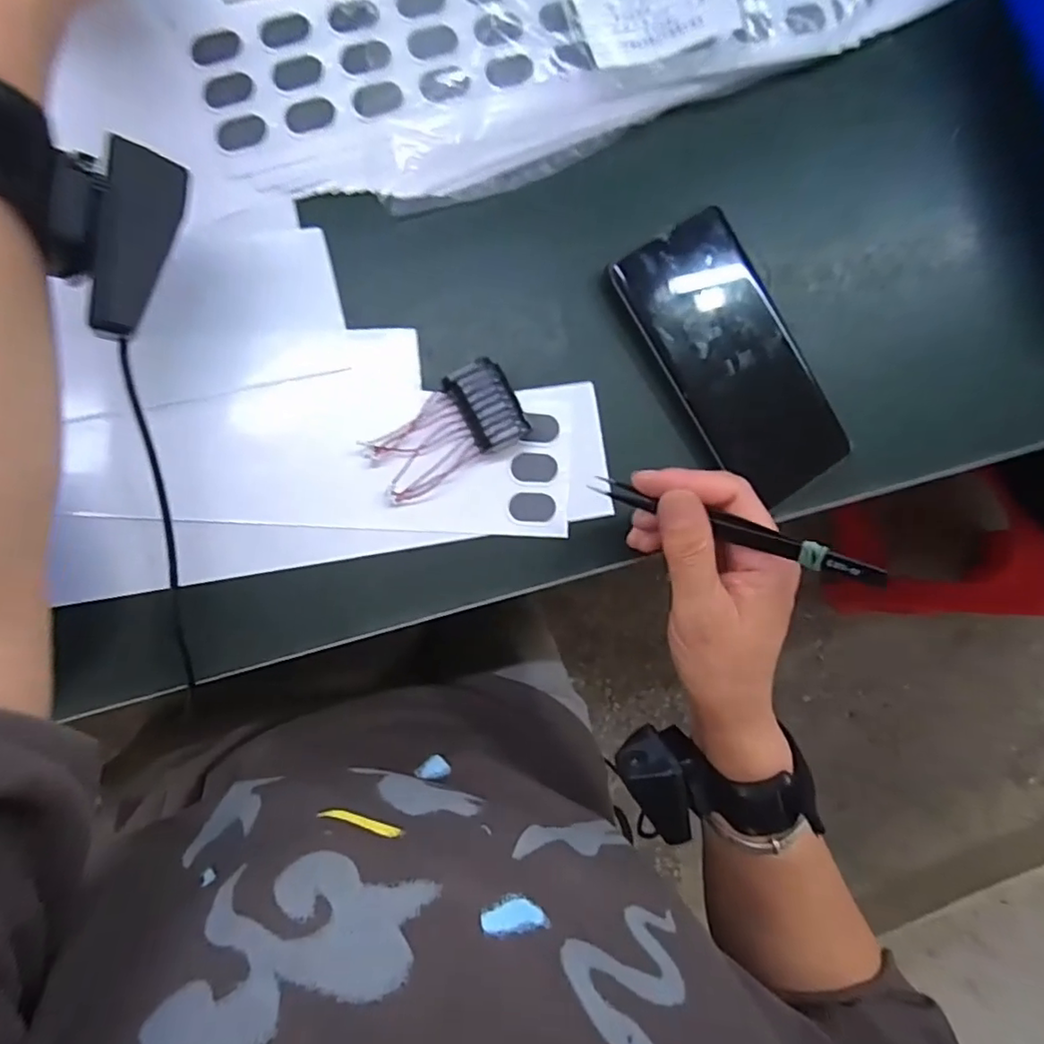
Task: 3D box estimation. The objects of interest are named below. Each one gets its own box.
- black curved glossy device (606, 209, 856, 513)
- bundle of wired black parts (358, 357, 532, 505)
[{"bbox_3d":[0.117,-0.087,0.328,0.071,0.014,0.154,-33,95,-7],"label":"black curved glossy device"},{"bbox_3d":[-0.040,-0.047,0.306,0.080,0.018,0.043,-30,95,-8],"label":"bundle of wired black parts"}]

